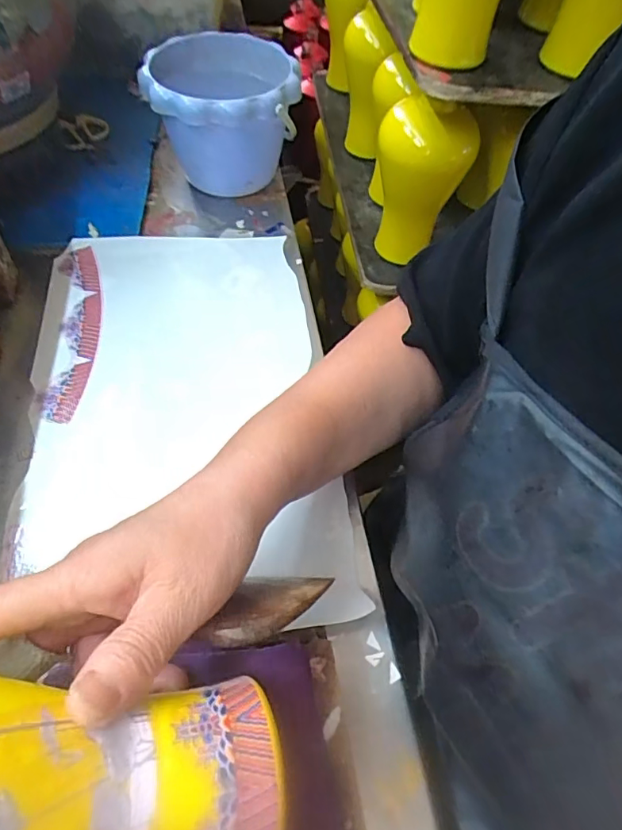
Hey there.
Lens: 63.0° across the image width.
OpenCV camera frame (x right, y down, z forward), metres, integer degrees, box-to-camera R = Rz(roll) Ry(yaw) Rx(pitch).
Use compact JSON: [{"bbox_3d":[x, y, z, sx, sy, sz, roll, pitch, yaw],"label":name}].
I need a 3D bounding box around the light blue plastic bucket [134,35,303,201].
[{"bbox_3d":[-0.095,-0.320,0.556,0.152,0.118,0.168,-5,57,-8],"label":"light blue plastic bucket"}]

